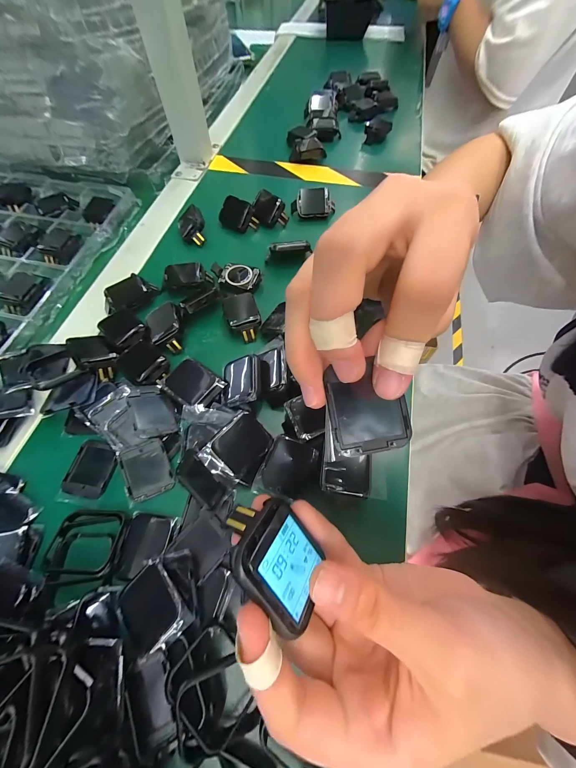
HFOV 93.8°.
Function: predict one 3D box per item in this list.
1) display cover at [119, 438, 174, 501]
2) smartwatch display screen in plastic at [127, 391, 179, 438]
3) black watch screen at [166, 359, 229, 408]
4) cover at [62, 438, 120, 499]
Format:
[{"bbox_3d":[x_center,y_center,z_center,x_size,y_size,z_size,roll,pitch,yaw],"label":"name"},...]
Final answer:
[{"bbox_3d":[-0.105,0.063,0.200,0.031,0.004,0.039,-19,82,-11],"label":"display cover"},{"bbox_3d":[-0.105,0.022,0.210,0.030,0.004,0.037,-4,61,-43],"label":"smartwatch display screen in plastic"},{"bbox_3d":[-0.078,0.000,0.221,0.043,0.004,0.034,30,67,14],"label":"black watch screen"},{"bbox_3d":[-0.149,0.063,0.204,0.032,0.004,0.039,10,64,5],"label":"cover"}]

